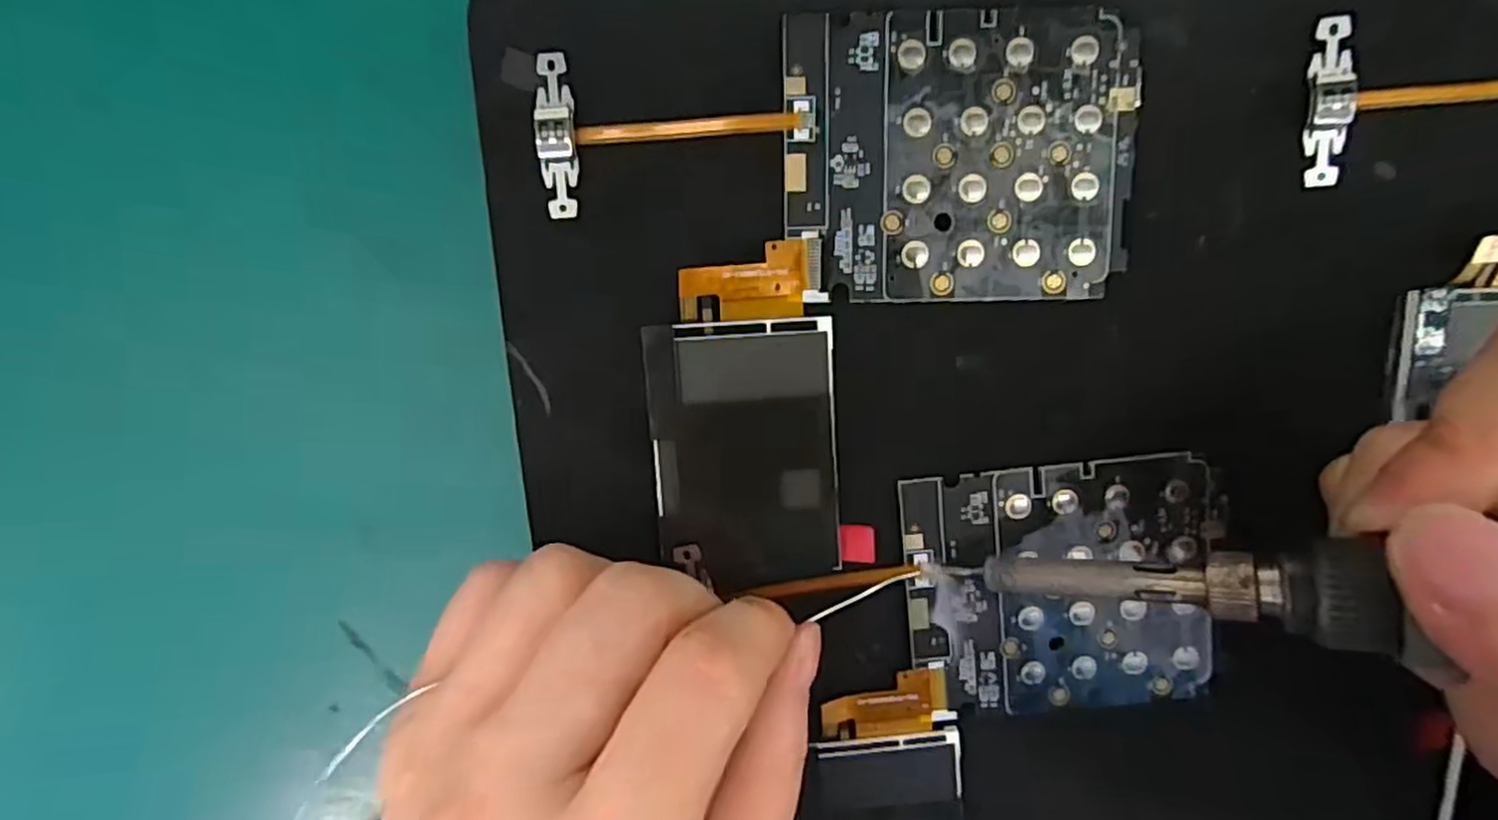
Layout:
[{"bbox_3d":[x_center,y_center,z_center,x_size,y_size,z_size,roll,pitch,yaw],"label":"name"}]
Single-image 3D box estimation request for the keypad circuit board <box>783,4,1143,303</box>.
[{"bbox_3d":[0.046,-0.056,0.160,0.075,0.004,0.061,-1,98,1],"label":"keypad circuit board"}]

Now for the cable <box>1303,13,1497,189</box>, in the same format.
[{"bbox_3d":[0.153,-0.072,0.159,0.060,0.005,0.035,-10,97,2],"label":"cable"}]

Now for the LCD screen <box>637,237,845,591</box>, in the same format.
[{"bbox_3d":[-0.001,0.003,0.167,0.042,0.004,0.078,-3,98,1],"label":"LCD screen"}]

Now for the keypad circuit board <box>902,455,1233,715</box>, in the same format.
[{"bbox_3d":[0.076,0.044,0.173,0.073,0.004,0.061,-6,97,2],"label":"keypad circuit board"}]

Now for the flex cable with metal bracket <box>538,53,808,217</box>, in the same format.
[{"bbox_3d":[-0.017,-0.062,0.159,0.058,0.004,0.035,-4,98,2],"label":"flex cable with metal bracket"}]

